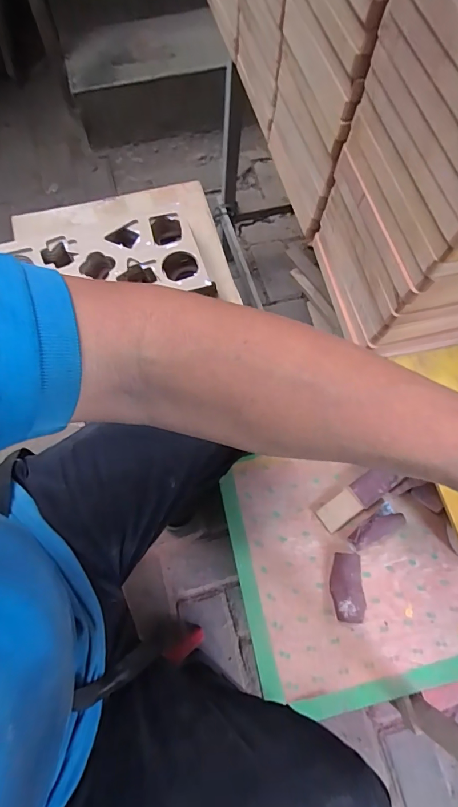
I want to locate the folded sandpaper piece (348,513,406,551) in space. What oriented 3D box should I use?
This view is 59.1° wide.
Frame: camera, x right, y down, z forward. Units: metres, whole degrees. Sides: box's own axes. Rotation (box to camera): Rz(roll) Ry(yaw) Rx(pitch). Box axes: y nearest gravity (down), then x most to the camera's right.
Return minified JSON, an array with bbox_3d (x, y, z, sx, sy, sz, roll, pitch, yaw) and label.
[{"bbox_3d":[0.244,0.211,0.668,0.096,0.021,0.036,-21,71,-7],"label":"folded sandpaper piece"}]

